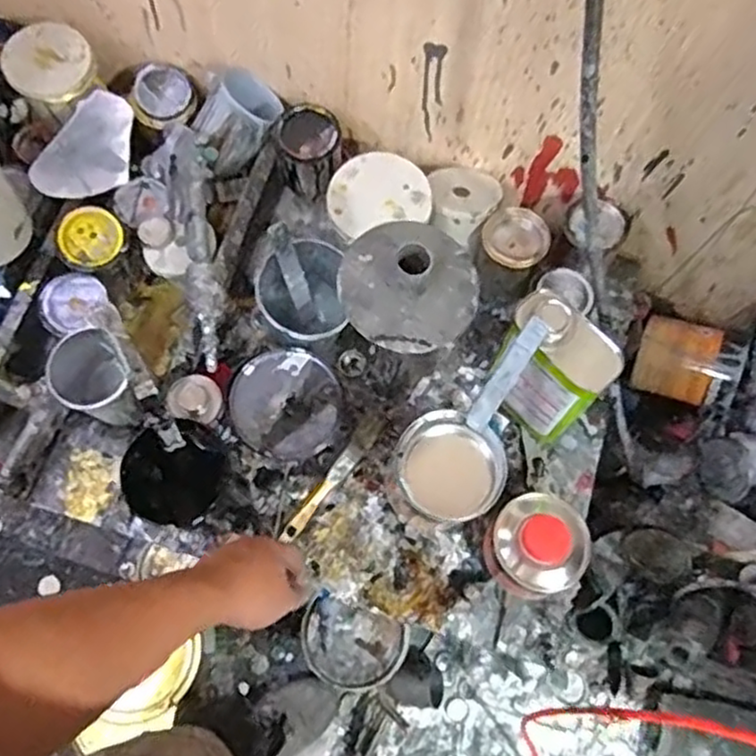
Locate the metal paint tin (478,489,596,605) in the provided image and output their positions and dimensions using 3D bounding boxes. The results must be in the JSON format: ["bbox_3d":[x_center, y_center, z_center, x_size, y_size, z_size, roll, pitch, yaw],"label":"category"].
[{"bbox_3d":[0.171,0.180,0.762,0.102,0.080,0.098,1,72,-3],"label":"metal paint tin"}]

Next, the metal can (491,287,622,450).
[{"bbox_3d":[0.181,-0.006,0.756,0.064,0.189,0.120,-41,79,-14],"label":"metal can"}]

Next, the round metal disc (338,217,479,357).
[{"bbox_3d":[0.026,-0.081,0.566,0.111,0.058,0.116,22,72,4],"label":"round metal disc"}]

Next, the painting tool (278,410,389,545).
[{"bbox_3d":[-0.049,0.111,0.806,0.024,0.020,0.175,36,74,8],"label":"painting tool"}]

